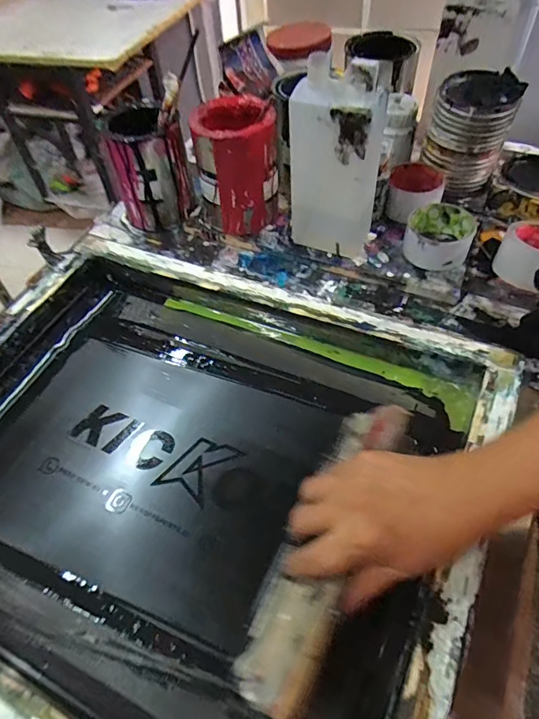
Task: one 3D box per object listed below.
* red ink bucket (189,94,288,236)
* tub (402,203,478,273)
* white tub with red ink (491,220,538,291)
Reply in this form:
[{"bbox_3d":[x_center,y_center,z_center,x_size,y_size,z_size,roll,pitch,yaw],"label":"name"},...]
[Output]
[{"bbox_3d":[-0.044,-0.263,0.627,0.116,0.142,0.109,-3,53,1],"label":"red ink bucket"},{"bbox_3d":[0.221,-0.161,0.595,0.088,0.044,0.090,13,55,13],"label":"tub"},{"bbox_3d":[0.332,-0.124,0.557,0.088,0.058,0.087,-2,53,3],"label":"white tub with red ink"}]

